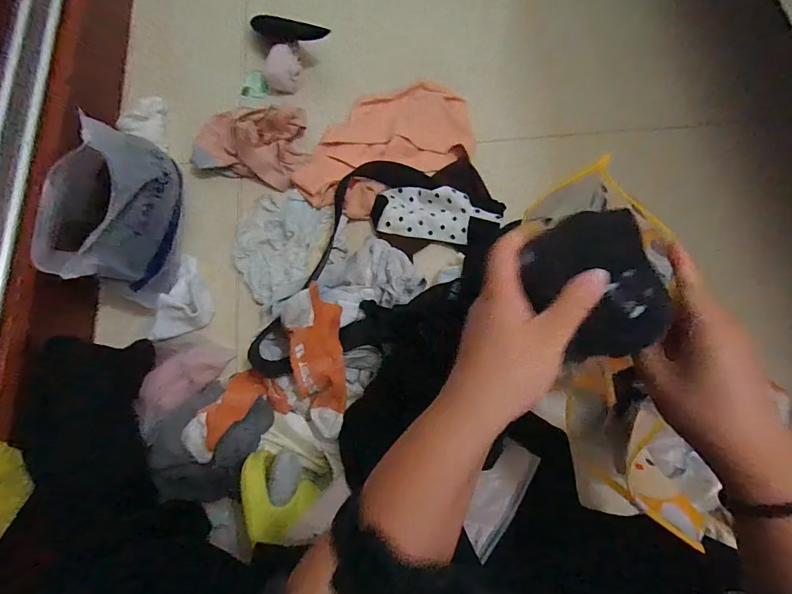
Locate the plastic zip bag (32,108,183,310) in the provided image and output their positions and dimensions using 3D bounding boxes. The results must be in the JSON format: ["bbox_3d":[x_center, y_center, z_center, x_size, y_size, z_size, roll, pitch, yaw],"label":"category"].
[{"bbox_3d":[-0.330,-0.102,0.459,0.124,0.107,0.188,-2,74,-1],"label":"plastic zip bag"}]

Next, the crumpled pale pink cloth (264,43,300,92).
[{"bbox_3d":[-0.174,-0.345,0.603,0.053,0.031,0.073,-17,74,-5],"label":"crumpled pale pink cloth"}]

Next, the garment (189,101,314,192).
[{"bbox_3d":[-0.197,-0.224,0.558,0.139,0.043,0.119,11,74,3],"label":"garment"}]

